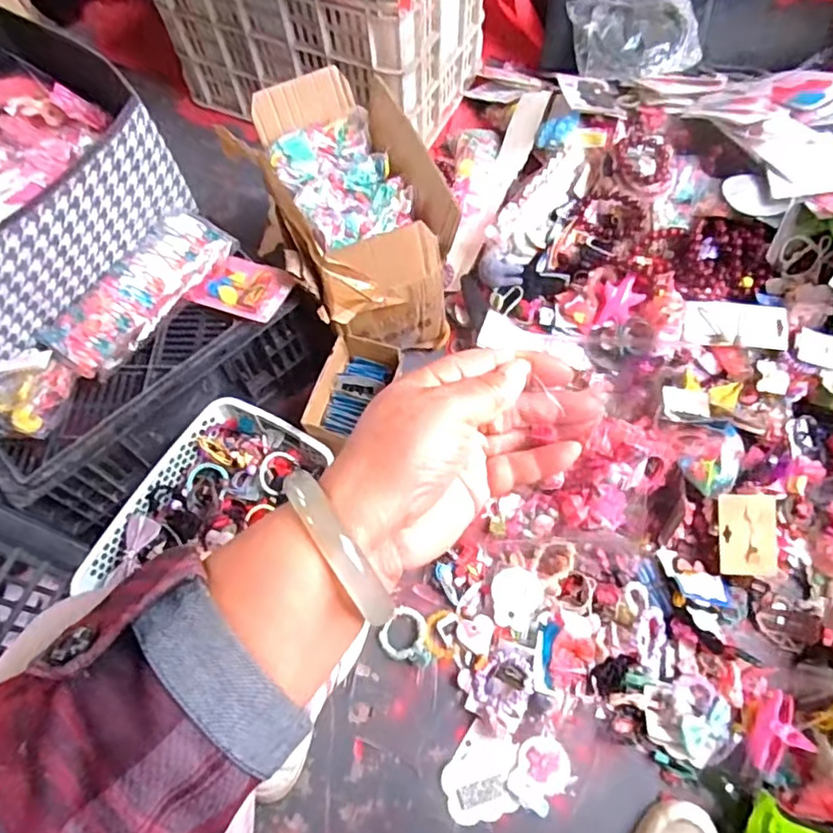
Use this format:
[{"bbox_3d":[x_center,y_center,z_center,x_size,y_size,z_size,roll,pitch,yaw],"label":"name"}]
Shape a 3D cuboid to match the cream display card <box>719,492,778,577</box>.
[{"bbox_3d":[0.397,0.142,0.733,0.062,0.007,0.096,-1,88,22],"label":"cream display card"}]

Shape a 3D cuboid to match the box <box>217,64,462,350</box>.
[{"bbox_3d":[-0.092,-0.282,0.823,0.203,0.168,0.338,-24,65,-9],"label":"box"}]

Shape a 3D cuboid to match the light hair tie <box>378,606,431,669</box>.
[{"bbox_3d":[-0.011,0.262,0.734,0.065,0.017,0.060,-1,64,2],"label":"light hair tie"}]

